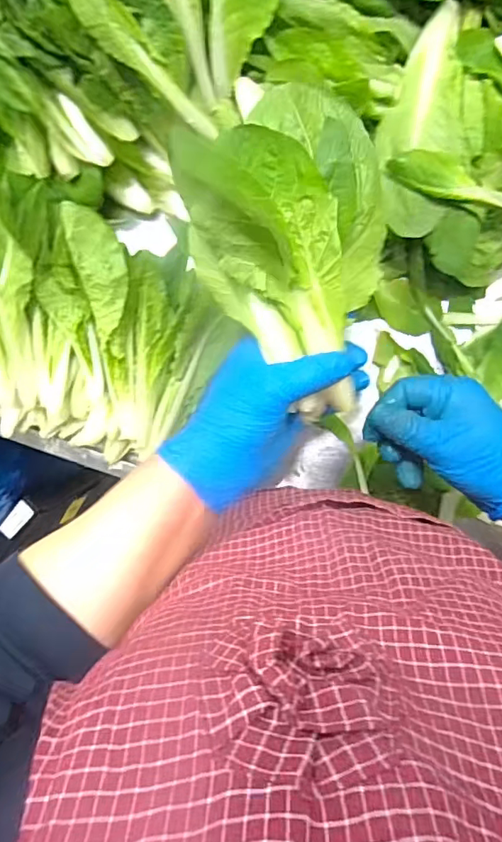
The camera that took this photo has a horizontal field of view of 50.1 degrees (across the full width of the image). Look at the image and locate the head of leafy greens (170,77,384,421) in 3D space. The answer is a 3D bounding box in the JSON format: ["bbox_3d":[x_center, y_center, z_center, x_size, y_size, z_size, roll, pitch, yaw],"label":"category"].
[{"bbox_3d":[0.021,-0.106,0.326,0.118,0.100,0.199,4,95,8],"label":"head of leafy greens"}]

